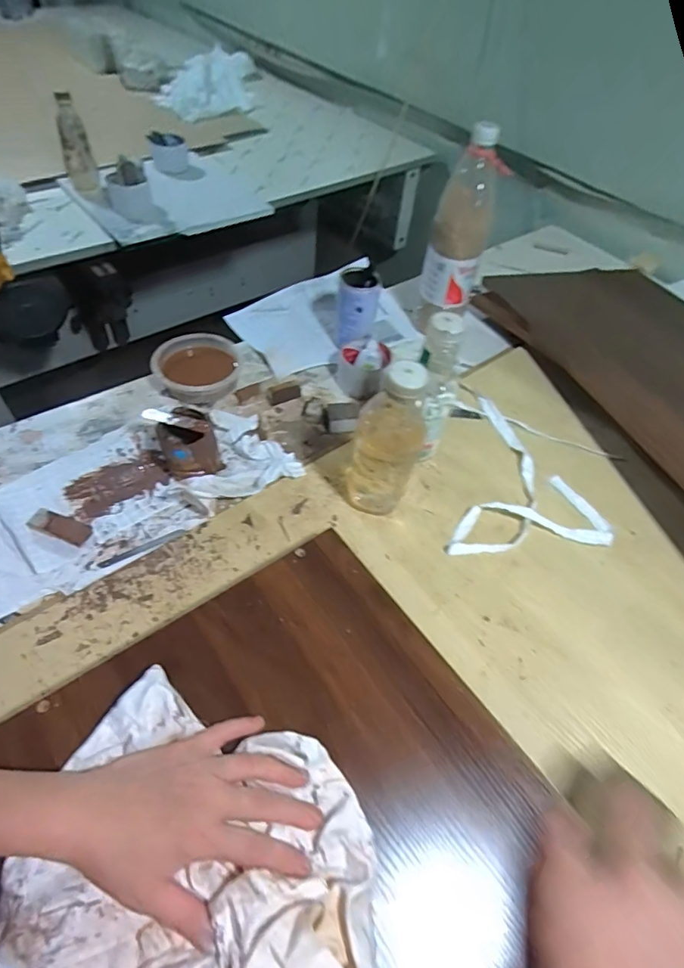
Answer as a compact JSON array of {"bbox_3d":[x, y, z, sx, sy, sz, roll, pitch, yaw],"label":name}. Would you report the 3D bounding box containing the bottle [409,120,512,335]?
[{"bbox_3d":[0.182,-0.381,0.771,0.090,0.282,0.083,13,52,5],"label":"bottle"}]

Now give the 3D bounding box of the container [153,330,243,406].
[{"bbox_3d":[-0.217,-0.173,0.736,0.120,0.042,0.116,2,52,-3],"label":"container"}]

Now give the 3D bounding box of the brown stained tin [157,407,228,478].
[{"bbox_3d":[-0.188,-0.048,0.609,0.066,0.077,0.066,2,52,-3],"label":"brown stained tin"}]

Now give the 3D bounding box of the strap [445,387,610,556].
[{"bbox_3d":[0.247,-0.017,0.660,0.201,0.011,0.280,9,52,2],"label":"strap"}]

